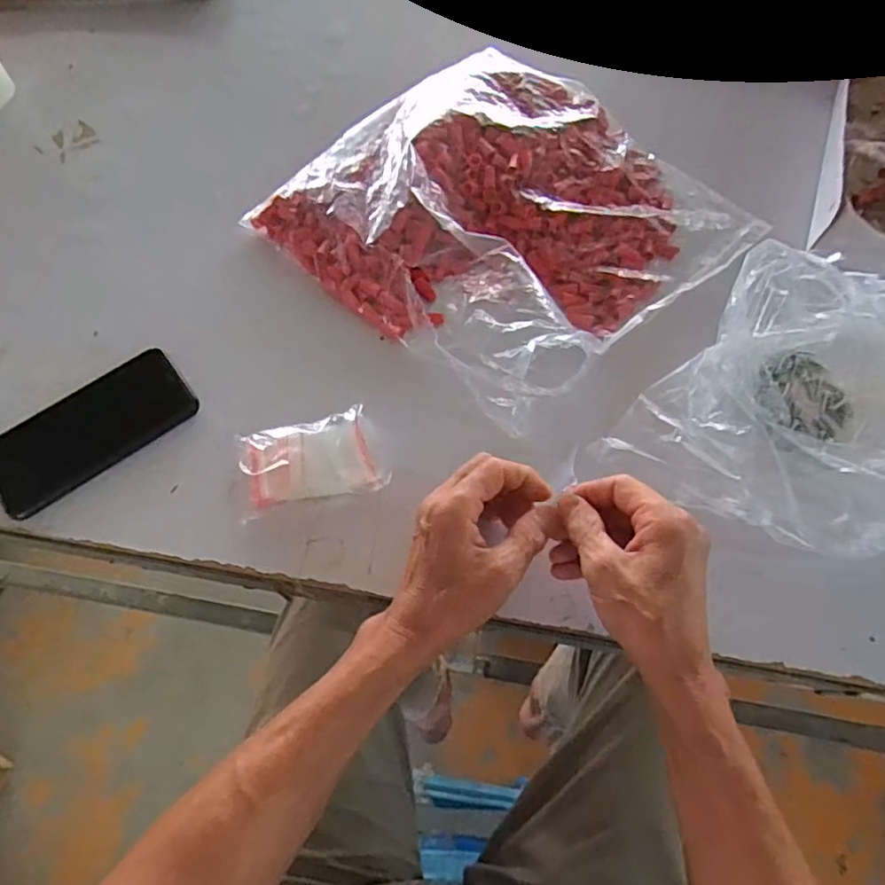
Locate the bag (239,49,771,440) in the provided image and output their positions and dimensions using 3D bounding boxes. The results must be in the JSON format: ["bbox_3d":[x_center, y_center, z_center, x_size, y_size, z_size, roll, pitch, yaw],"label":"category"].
[{"bbox_3d":[0.054,-0.213,0.540,0.321,0.061,0.319,-40,70,-15],"label":"bag"}]

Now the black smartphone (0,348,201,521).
[{"bbox_3d":[-0.279,-0.010,0.486,0.157,0.009,0.078,-37,69,-13],"label":"black smartphone"}]

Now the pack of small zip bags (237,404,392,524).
[{"bbox_3d":[-0.099,0.013,0.462,0.105,0.018,0.065,-14,66,-4],"label":"pack of small zip bags"}]

